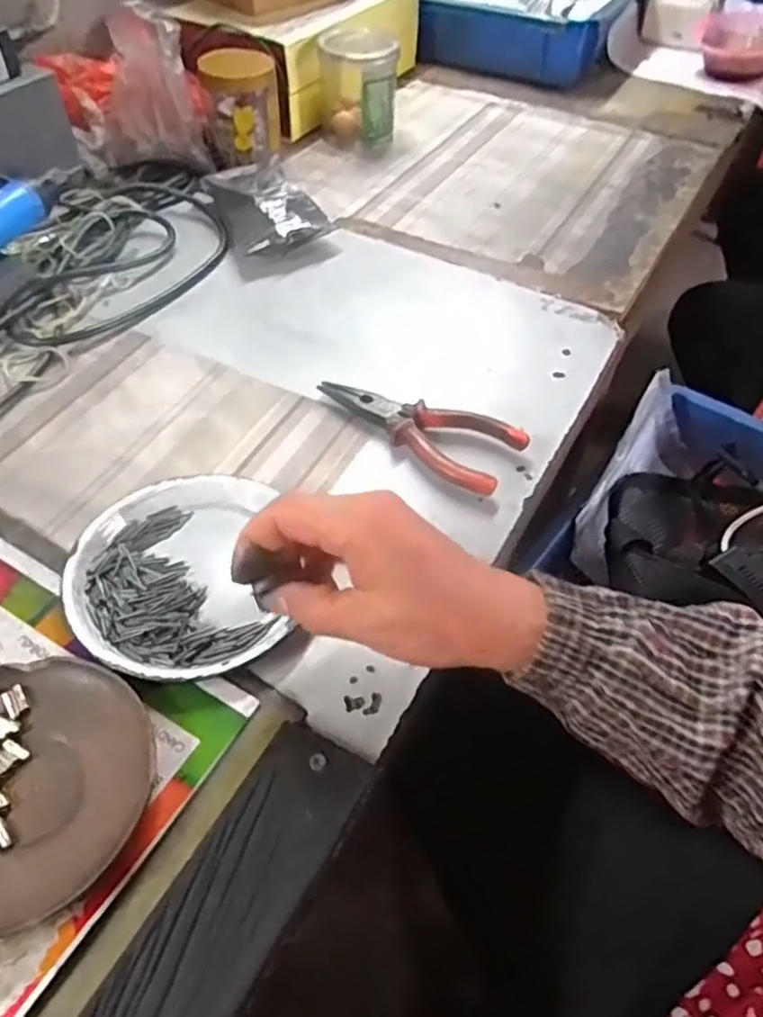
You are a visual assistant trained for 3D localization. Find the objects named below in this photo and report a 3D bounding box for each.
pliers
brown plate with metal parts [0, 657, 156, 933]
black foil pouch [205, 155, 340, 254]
[{"bbox_3d":[0.020,-0.053,0.467,0.143,0.023,0.050,24,53,16],"label":"pliers"},{"bbox_3d":[-0.160,0.121,0.306,0.112,0.016,0.108,2,50,-2],"label":"brown plate with metal parts"},{"bbox_3d":[-0.110,-0.278,0.637,0.087,0.037,0.134,-24,56,-21],"label":"black foil pouch"}]

